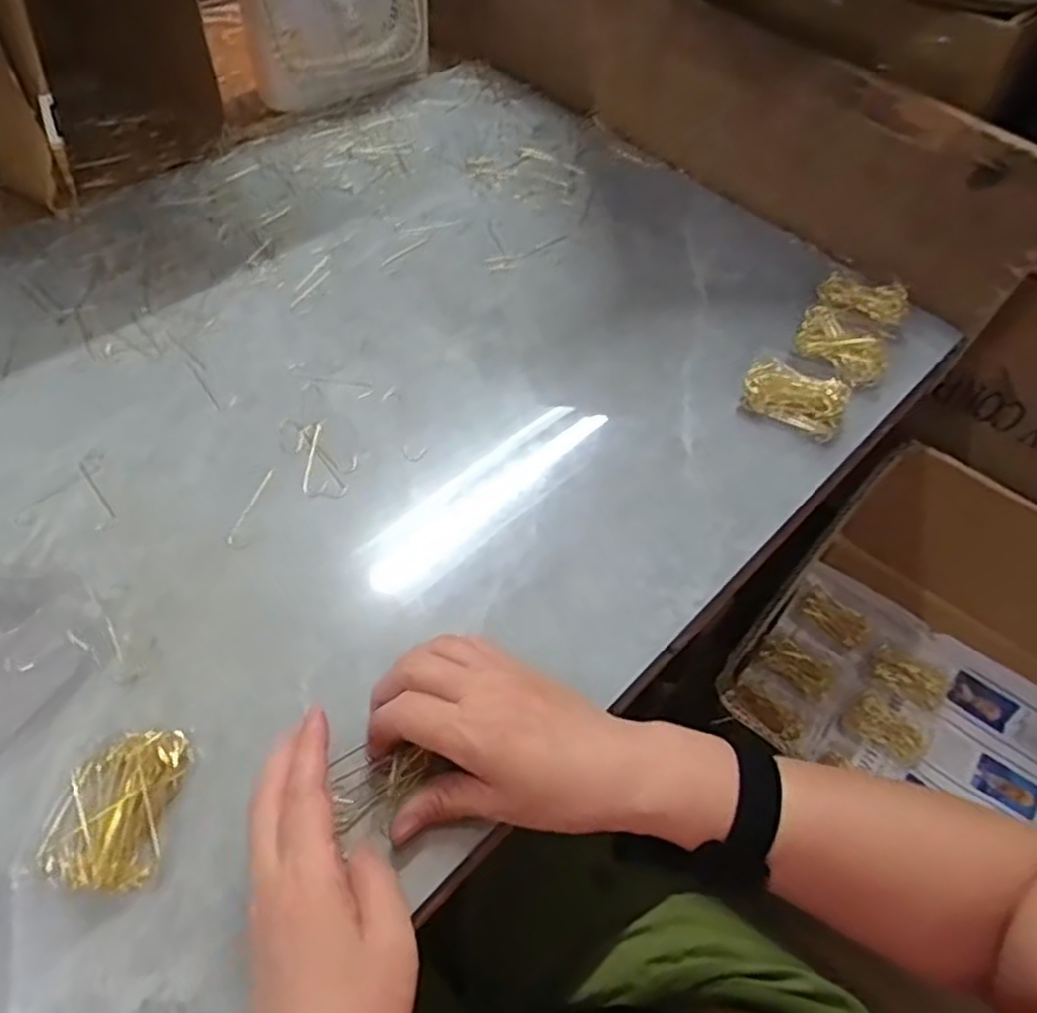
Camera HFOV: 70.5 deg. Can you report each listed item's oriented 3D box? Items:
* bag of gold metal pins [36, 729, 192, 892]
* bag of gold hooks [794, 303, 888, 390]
[{"bbox_3d":[-0.189,0.141,0.345,0.052,0.017,0.068,6,54,-1],"label":"bag of gold metal pins"},{"bbox_3d":[0.251,-0.127,0.569,0.044,0.016,0.074,-33,63,-26],"label":"bag of gold hooks"}]

